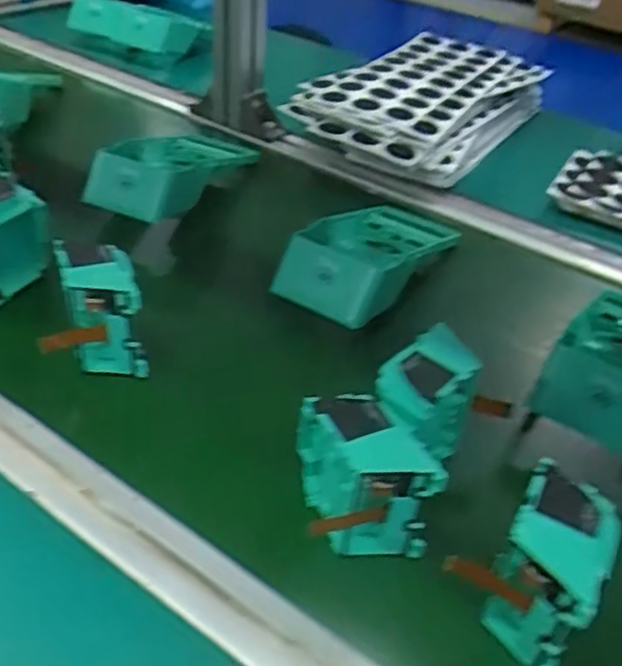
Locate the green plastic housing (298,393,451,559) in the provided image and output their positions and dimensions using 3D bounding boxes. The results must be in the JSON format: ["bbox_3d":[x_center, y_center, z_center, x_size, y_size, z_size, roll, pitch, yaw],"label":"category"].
[{"bbox_3d":[0.027,0.073,0.374,0.059,0.071,0.063,-1,40,-10],"label":"green plastic housing"}]

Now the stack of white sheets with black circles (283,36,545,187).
[{"bbox_3d":[0.125,-0.253,0.789,0.179,0.063,0.318,28,43,24],"label":"stack of white sheets with black circles"}]

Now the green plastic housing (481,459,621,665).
[{"bbox_3d":[0.112,0.113,0.333,0.043,0.070,0.063,25,42,21],"label":"green plastic housing"}]

